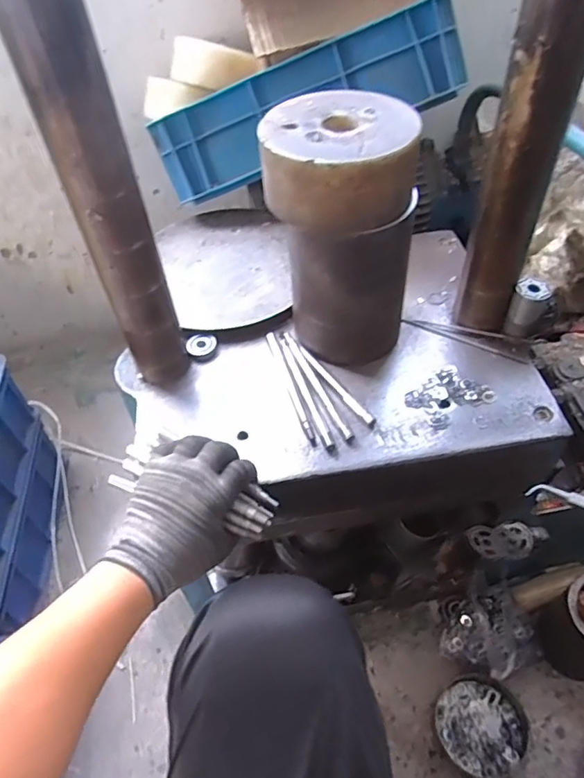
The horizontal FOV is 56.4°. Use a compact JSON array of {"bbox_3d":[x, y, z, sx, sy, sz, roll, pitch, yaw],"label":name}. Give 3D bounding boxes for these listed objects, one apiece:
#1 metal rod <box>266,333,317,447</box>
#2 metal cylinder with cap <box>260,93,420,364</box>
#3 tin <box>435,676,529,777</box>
[{"bbox_3d":[-0.003,-0.006,0.627,0.011,0.009,0.172,-15,50,-8],"label":"metal rod"},{"bbox_3d":[0.054,-0.164,0.591,0.144,0.242,0.145,1,49,5],"label":"metal cylinder with cap"},{"bbox_3d":[0.269,0.482,0.778,0.119,0.026,0.120,-2,49,2],"label":"tin"}]

